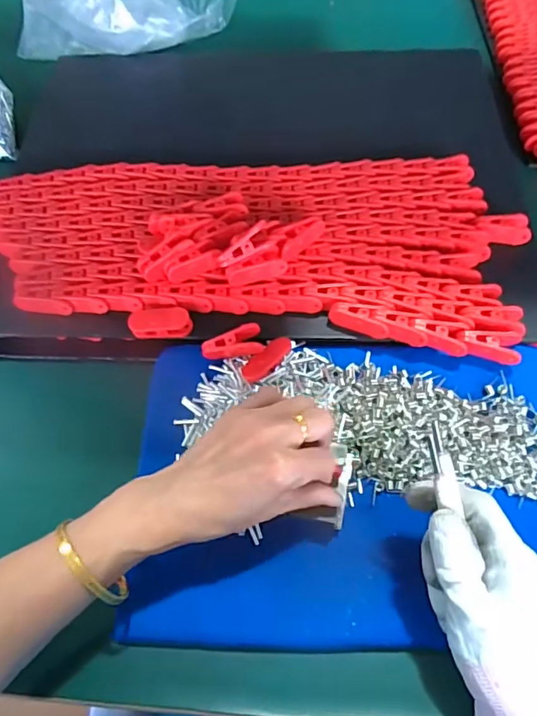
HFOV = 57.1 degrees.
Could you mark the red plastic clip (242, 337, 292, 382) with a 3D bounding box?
[{"bbox_3d":[-0.001,0.002,0.394,0.047,0.010,0.017,-42,67,-18],"label":"red plastic clip"}]

